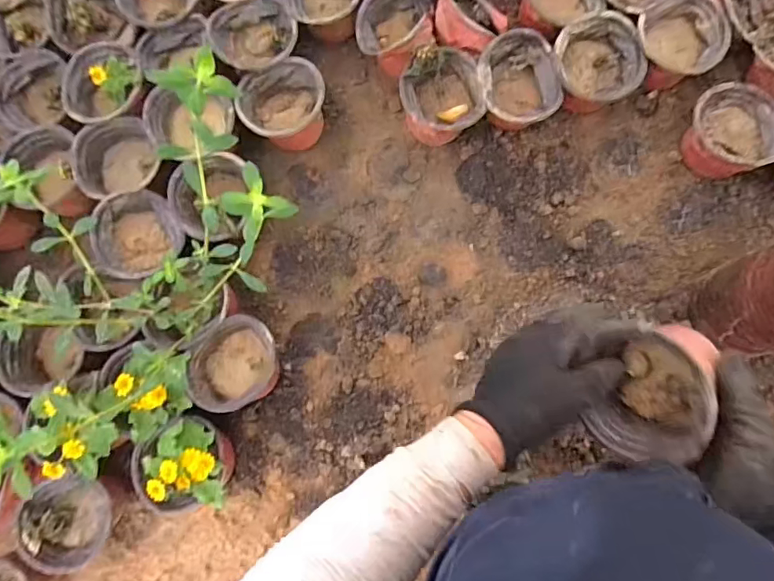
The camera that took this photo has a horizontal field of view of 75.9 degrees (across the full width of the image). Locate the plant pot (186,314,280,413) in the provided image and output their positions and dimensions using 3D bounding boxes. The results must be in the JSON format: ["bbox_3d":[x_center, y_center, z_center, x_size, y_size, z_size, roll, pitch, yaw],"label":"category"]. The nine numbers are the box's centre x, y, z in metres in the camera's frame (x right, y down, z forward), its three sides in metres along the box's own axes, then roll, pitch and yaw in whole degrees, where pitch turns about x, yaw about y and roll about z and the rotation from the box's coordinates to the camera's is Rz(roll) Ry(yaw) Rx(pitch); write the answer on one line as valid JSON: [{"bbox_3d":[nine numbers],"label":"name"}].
[{"bbox_3d":[-0.164,0.080,0.560,0.092,0.079,0.090,-1,81,5],"label":"plant pot"}]

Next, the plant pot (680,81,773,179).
[{"bbox_3d":[0.390,-0.179,0.562,0.097,0.055,0.097,-1,81,5],"label":"plant pot"}]

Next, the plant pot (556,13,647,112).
[{"bbox_3d":[0.239,-0.261,0.579,0.091,0.065,0.091,-1,81,5],"label":"plant pot"}]

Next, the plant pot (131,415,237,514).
[{"bbox_3d":[-0.218,0.189,0.540,0.097,0.092,0.093,-1,81,5],"label":"plant pot"}]

